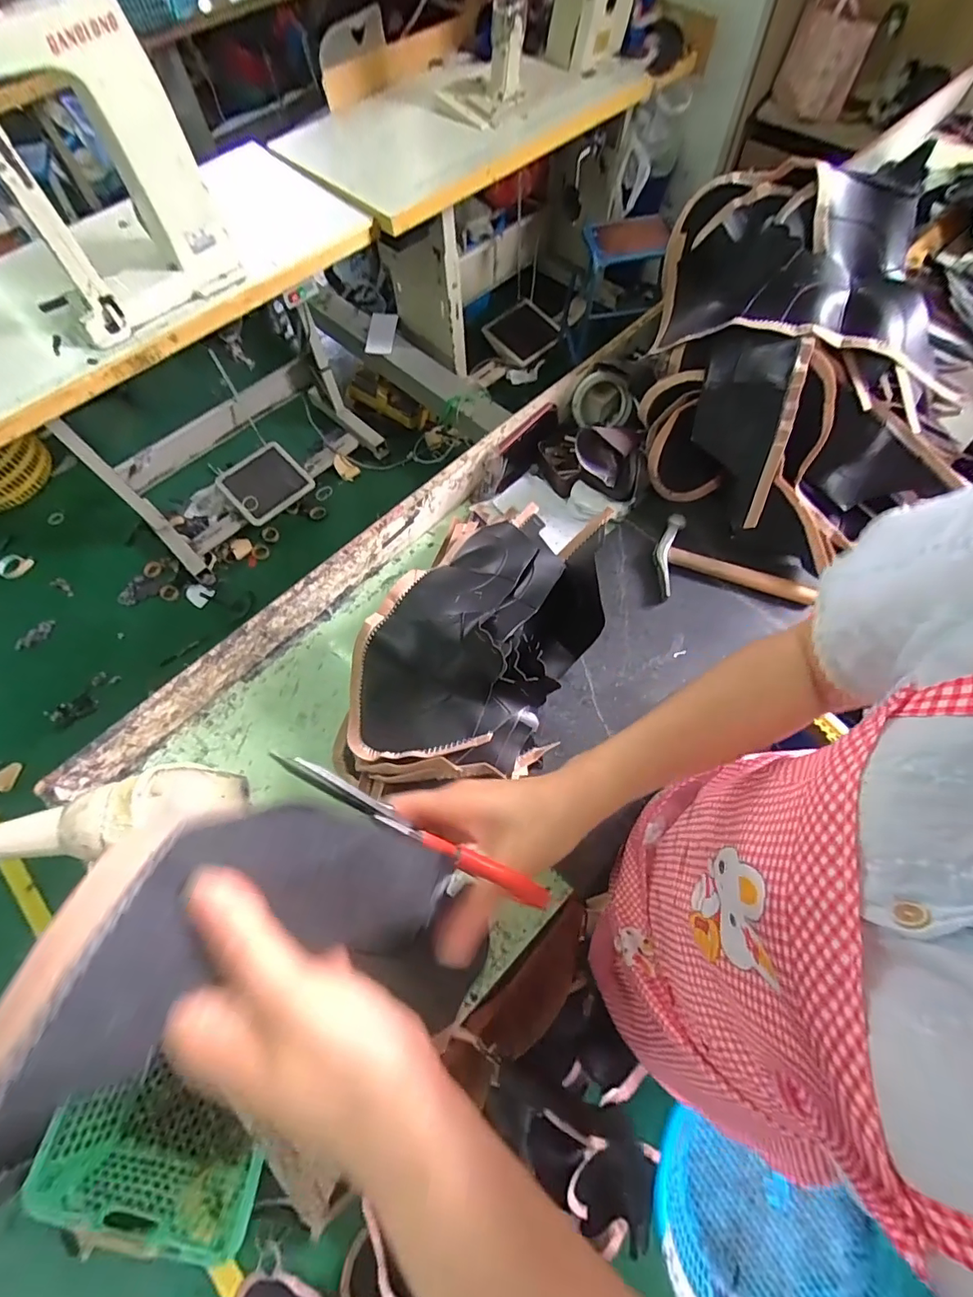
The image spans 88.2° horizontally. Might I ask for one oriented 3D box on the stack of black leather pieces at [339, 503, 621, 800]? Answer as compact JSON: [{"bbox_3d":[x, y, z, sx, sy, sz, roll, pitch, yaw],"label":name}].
[{"bbox_3d":[-0.008,-0.018,0.649,0.262,0.107,0.427,17,68,10],"label":"stack of black leather pieces"}]

